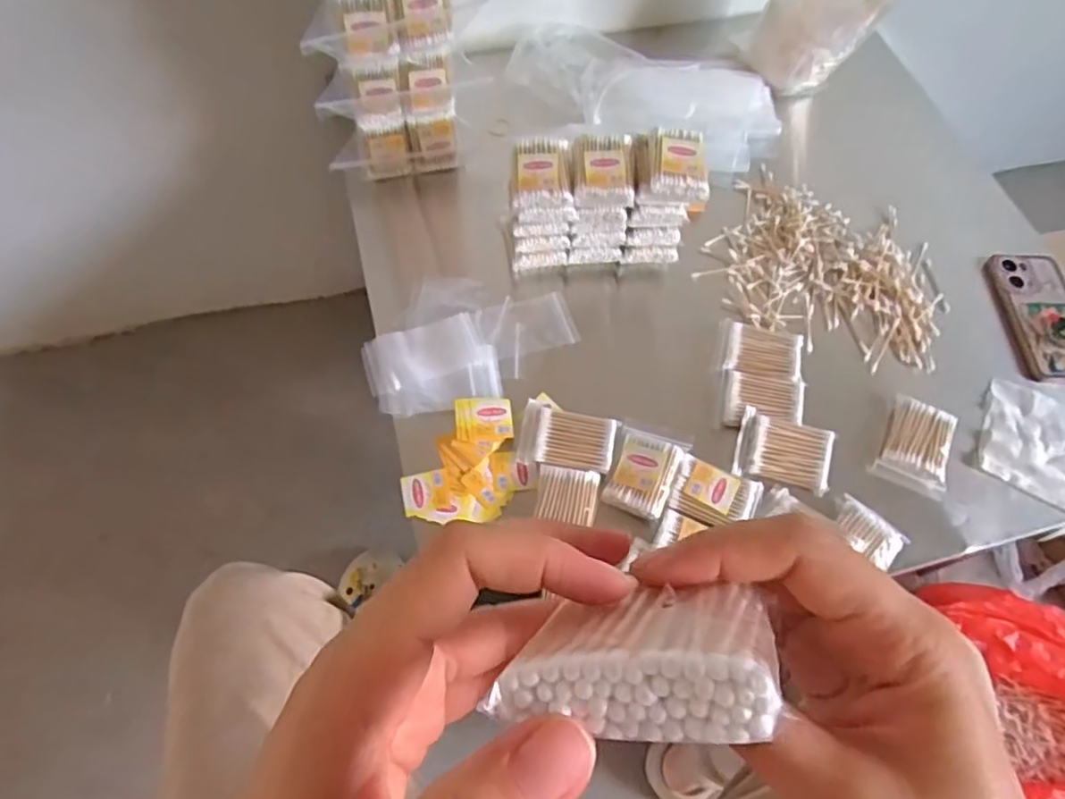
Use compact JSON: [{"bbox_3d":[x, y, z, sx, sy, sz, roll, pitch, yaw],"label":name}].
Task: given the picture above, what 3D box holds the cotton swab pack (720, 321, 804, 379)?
[{"bbox_3d":[0.237,-0.050,0.687,0.079,0.014,0.066,9,62,5],"label":"cotton swab pack"}]

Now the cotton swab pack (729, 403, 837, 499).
[{"bbox_3d":[0.240,0.050,0.633,0.088,0.018,0.061,13,79,6],"label":"cotton swab pack"}]

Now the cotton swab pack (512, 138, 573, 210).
[{"bbox_3d":[0.011,-0.223,0.656,0.057,0.025,0.069,3,62,1],"label":"cotton swab pack"}]

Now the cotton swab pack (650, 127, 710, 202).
[{"bbox_3d":[0.146,-0.228,0.648,0.055,0.026,0.070,7,62,3],"label":"cotton swab pack"}]

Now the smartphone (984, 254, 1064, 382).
[{"bbox_3d":[0.563,-0.094,0.731,0.087,0.018,0.163,1,62,0],"label":"smartphone"}]

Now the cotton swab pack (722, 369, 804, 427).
[{"bbox_3d":[0.228,0.002,0.656,0.074,0.017,0.060,8,62,4],"label":"cotton swab pack"}]

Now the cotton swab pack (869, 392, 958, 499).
[{"bbox_3d":[0.377,0.046,0.647,0.067,0.024,0.089,28,65,14],"label":"cotton swab pack"}]

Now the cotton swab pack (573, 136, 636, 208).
[{"bbox_3d":[0.070,-0.224,0.660,0.056,0.034,0.067,2,62,-4],"label":"cotton swab pack"}]

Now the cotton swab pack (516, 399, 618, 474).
[{"bbox_3d":[0.034,0.036,0.634,0.088,0.012,0.059,11,62,5],"label":"cotton swab pack"}]

